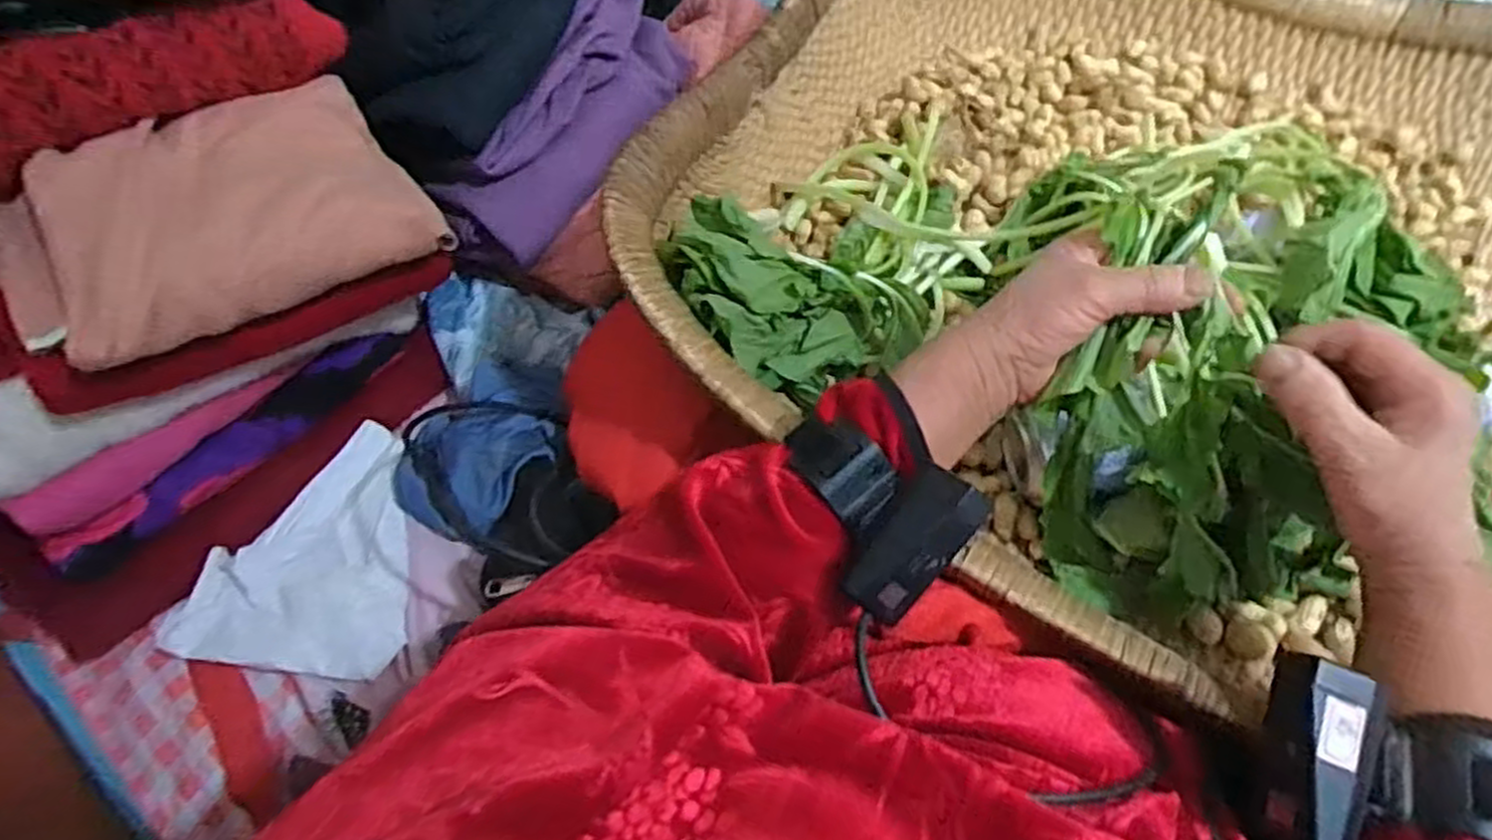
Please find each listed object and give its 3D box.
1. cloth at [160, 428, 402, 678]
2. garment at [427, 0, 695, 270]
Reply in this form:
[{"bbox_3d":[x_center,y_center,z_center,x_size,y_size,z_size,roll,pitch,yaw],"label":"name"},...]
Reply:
[{"bbox_3d":[-0.310,0.090,0.593,0.151,0.033,0.184,5,62,5],"label":"cloth"},{"bbox_3d":[-0.148,-0.253,0.666,0.076,0.082,0.270,29,79,17],"label":"garment"}]

